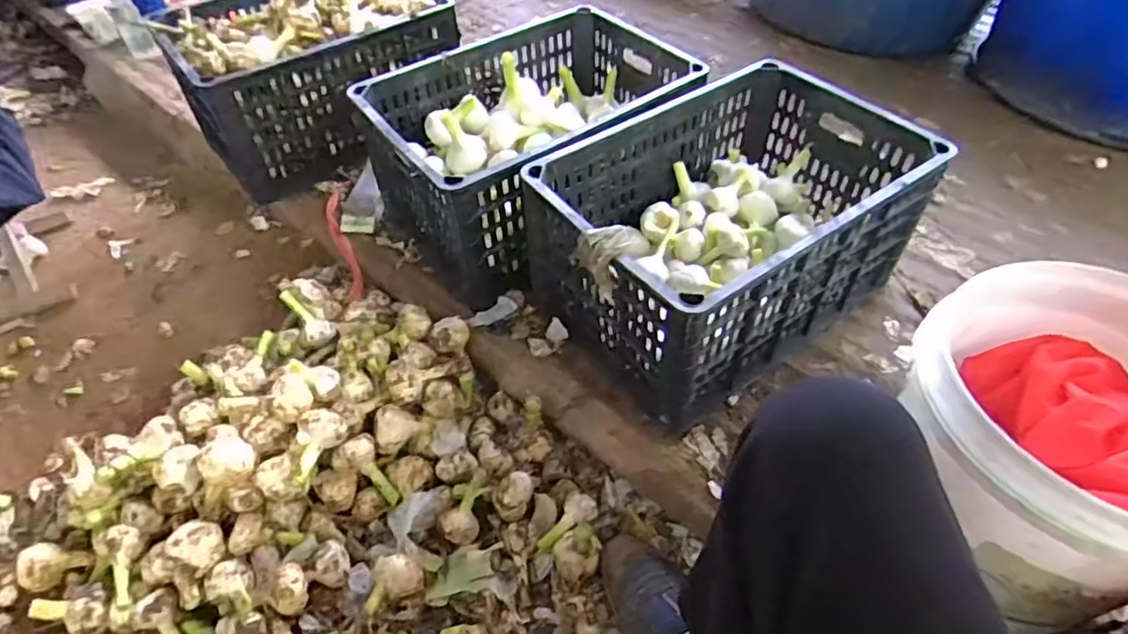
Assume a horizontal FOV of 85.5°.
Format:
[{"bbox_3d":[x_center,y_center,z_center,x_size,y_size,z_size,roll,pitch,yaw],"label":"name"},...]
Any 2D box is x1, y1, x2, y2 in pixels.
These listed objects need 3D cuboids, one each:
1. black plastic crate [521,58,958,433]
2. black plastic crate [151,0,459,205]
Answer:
[{"bbox_3d":[0.217,-0.112,0.841,0.484,0.253,0.308,-30,53,-24],"label":"black plastic crate"},{"bbox_3d":[-0.497,-0.496,1.213,0.449,0.286,0.397,-30,53,-24],"label":"black plastic crate"}]

